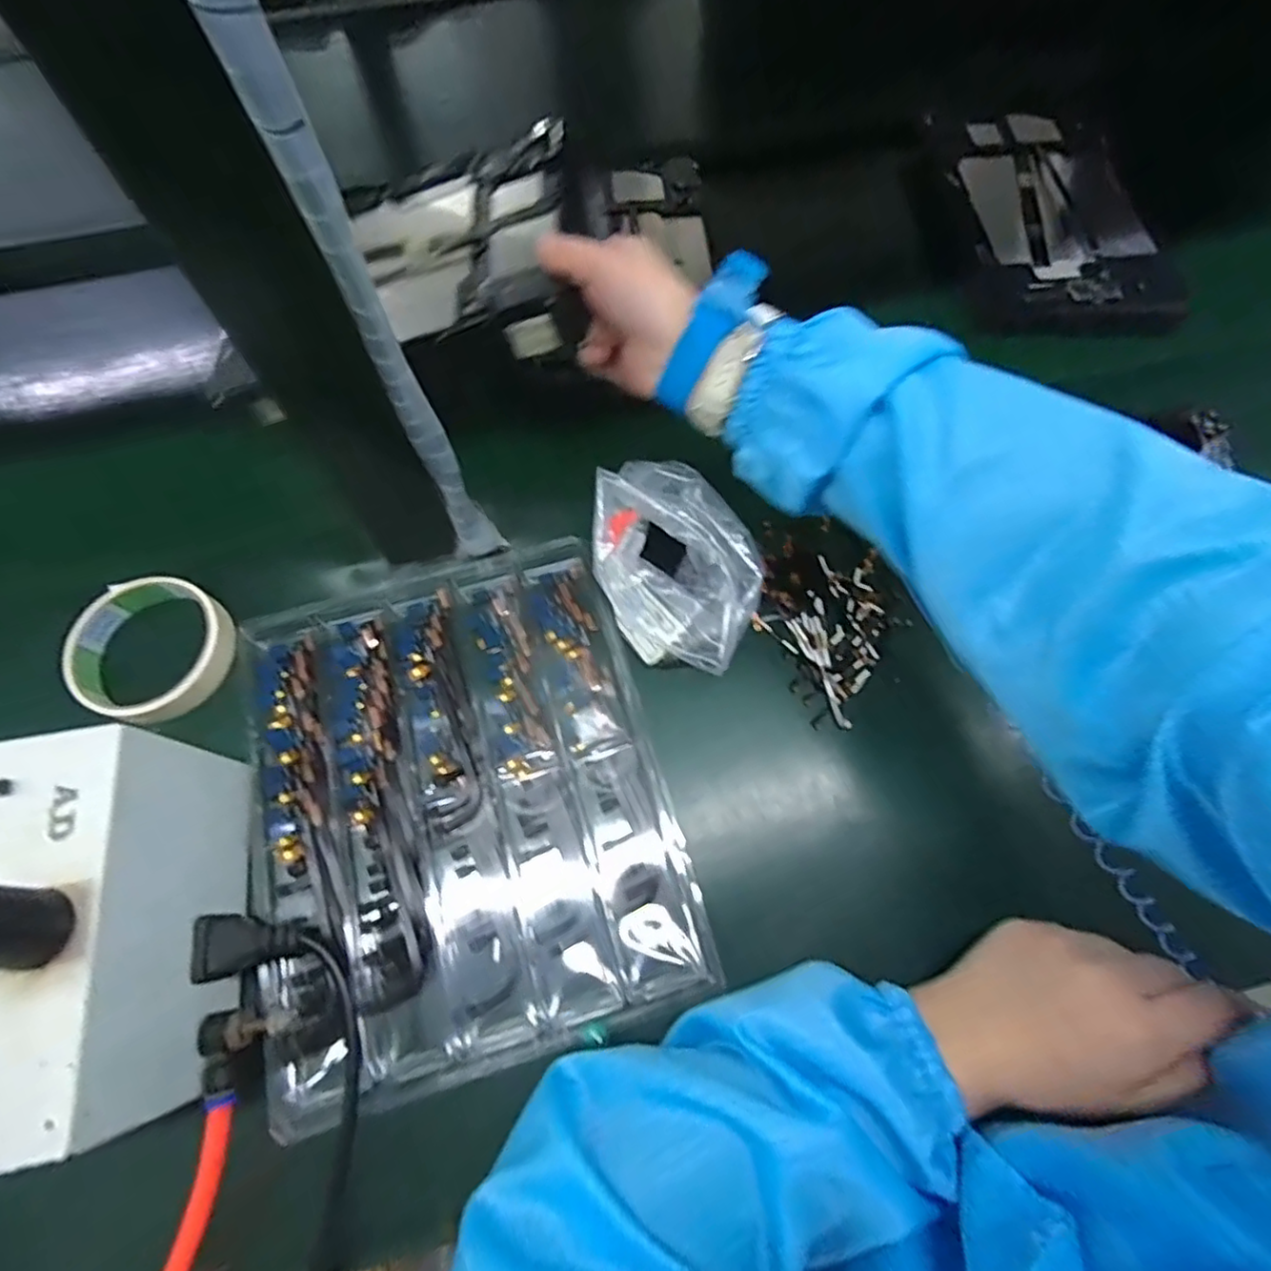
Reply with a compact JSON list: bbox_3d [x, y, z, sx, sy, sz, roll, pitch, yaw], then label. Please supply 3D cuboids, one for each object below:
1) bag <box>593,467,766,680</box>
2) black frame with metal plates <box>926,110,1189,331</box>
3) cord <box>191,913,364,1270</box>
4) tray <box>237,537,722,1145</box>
[{"bbox_3d":[0.020,-0.036,0.381,0.080,0.068,0.132,-30,71,-12],"label":"bag"},{"bbox_3d":[0.340,-0.358,0.536,0.159,0.025,0.264,-2,68,-1],"label":"black frame with metal plates"},{"bbox_3d":[-0.154,0.206,0.304,0.057,0.028,0.169,-25,82,-10],"label":"cord"},{"bbox_3d":[-0.101,0.082,0.361,0.216,0.014,0.269,-16,69,-7],"label":"tray"}]

